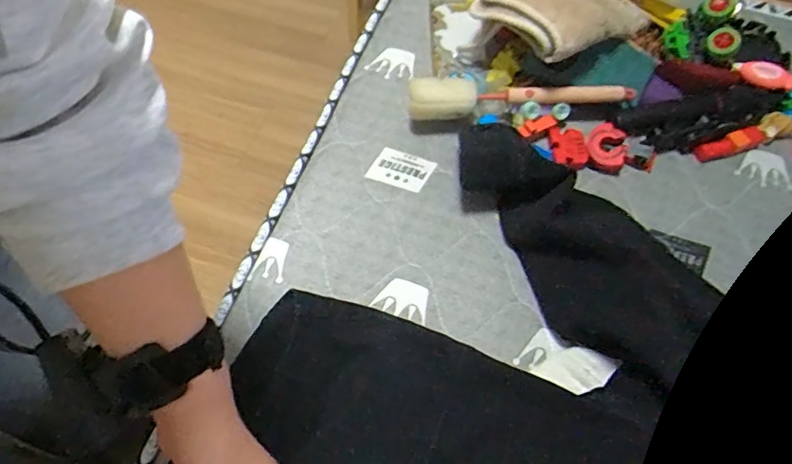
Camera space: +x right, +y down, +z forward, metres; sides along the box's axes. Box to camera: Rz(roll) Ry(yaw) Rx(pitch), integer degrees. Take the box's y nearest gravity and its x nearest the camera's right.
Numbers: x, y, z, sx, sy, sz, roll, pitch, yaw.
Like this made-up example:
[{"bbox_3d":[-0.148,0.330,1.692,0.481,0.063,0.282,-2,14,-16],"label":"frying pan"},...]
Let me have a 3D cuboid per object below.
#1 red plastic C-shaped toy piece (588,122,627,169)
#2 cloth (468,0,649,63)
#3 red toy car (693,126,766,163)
[{"bbox_3d":[0.246,-0.101,0.644,0.047,0.014,0.047,30,88,22],"label":"red plastic C-shaped toy piece"},{"bbox_3d":[0.183,-0.272,0.639,0.156,0.041,0.161,-33,67,-19],"label":"cloth"},{"bbox_3d":[0.399,-0.104,0.657,0.085,0.022,0.023,-17,63,-11],"label":"red toy car"}]

